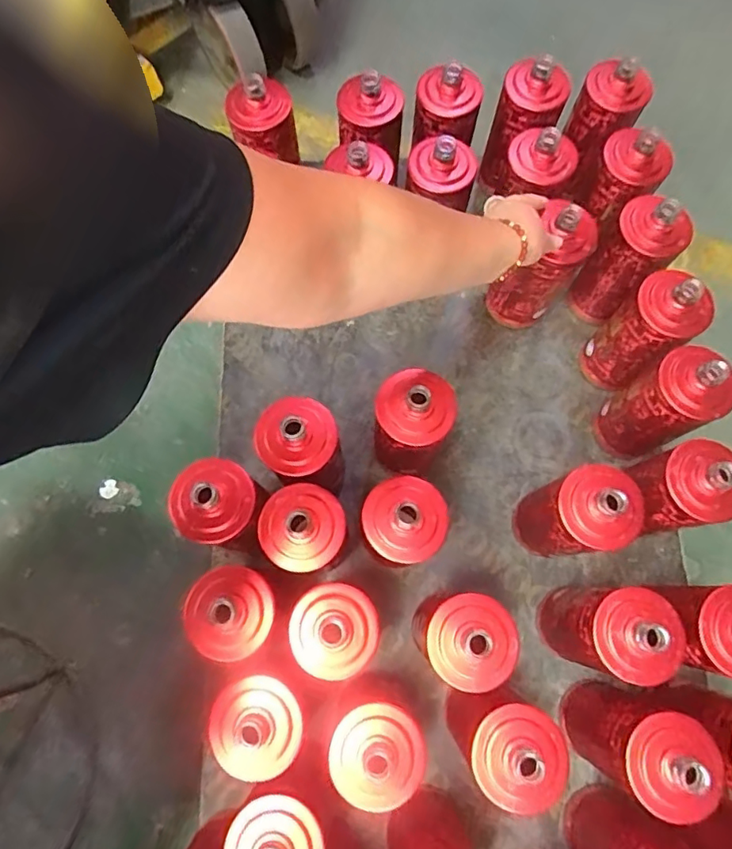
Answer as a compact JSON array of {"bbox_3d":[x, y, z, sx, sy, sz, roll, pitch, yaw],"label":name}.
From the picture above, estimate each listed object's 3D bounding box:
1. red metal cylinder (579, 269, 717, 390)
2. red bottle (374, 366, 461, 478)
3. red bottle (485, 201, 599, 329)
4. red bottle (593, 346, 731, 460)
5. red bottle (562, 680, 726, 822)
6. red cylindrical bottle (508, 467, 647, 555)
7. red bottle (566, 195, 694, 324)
[{"bbox_3d":[0.345,-0.113,0.670,0.073,0.179,0.078,0,74,1],"label":"red metal cylinder"},{"bbox_3d":[0.051,0.007,0.634,0.071,0.202,0.074,0,74,1],"label":"red bottle"},{"bbox_3d":[0.220,-0.199,0.708,0.074,0.203,0.079,4,69,-9],"label":"red bottle"},{"bbox_3d":[0.352,-0.021,0.640,0.079,0.178,0.084,0,74,1],"label":"red bottle"},{"bbox_3d":[0.266,0.320,0.538,0.080,0.196,0.086,0,74,1],"label":"red bottle"},{"bbox_3d":[0.230,0.104,0.601,0.089,0.191,0.081,-10,74,-2],"label":"red cylindrical bottle"},{"bbox_3d":[0.344,-0.217,0.710,0.089,0.176,0.094,0,74,1],"label":"red bottle"}]

